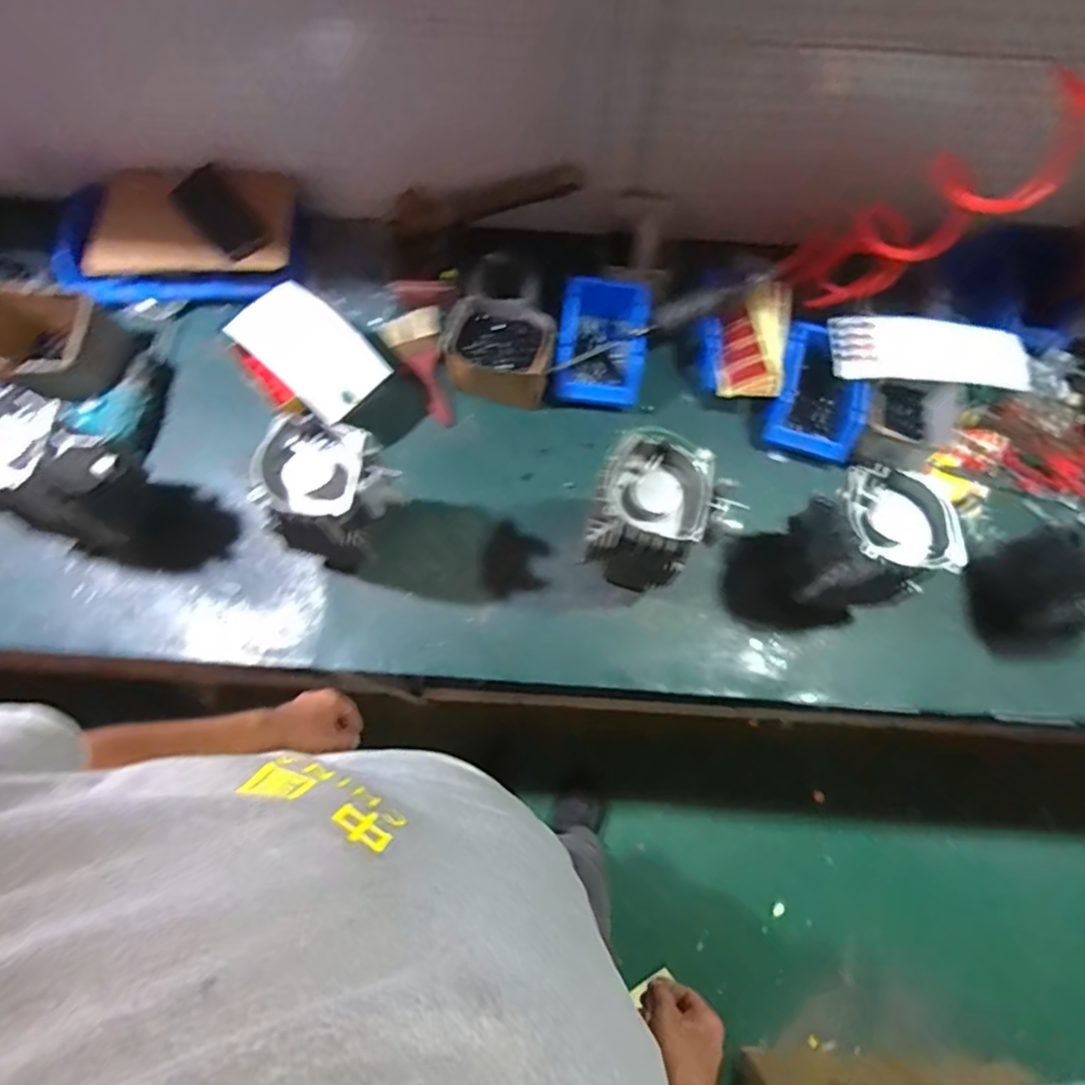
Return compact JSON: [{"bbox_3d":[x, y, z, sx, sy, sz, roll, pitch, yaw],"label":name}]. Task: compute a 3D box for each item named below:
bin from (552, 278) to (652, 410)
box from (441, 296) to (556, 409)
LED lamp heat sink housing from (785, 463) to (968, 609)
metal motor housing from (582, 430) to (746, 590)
[{"bbox_3d":[0.088,-0.298,0.895,0.131,0.067,0.181,10,72,1],"label":"bin"},{"bbox_3d":[-0.062,-0.281,0.883,0.155,0.082,0.131,6,72,0],"label":"box"},{"bbox_3d":[0.385,0.005,0.742,0.128,0.191,0.124,2,72,-2],"label":"LED lamp heat sink housing"},{"bbox_3d":[0.129,-0.023,0.750,0.145,0.215,0.122,16,72,3],"label":"metal motor housing"}]

